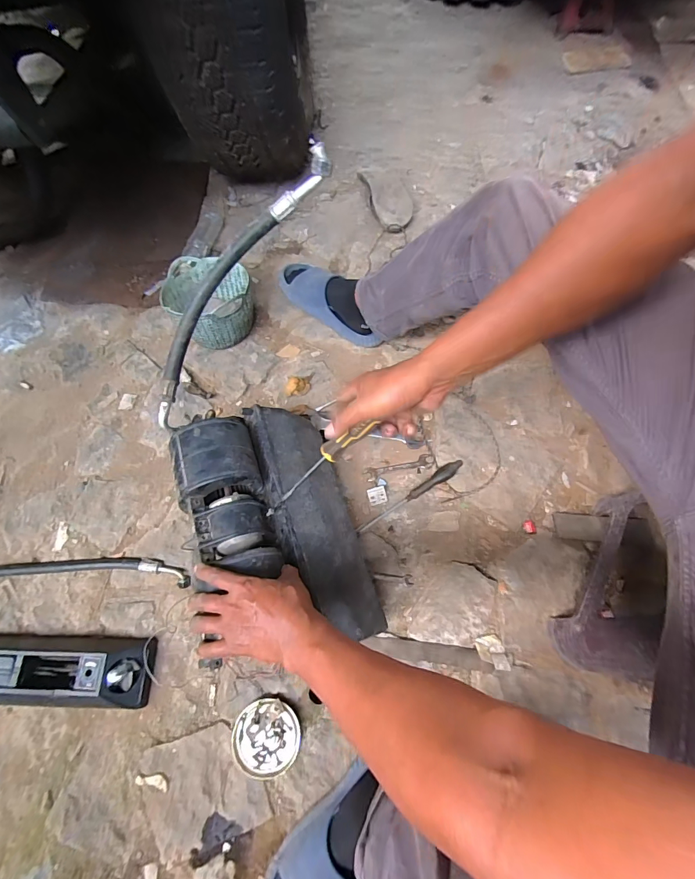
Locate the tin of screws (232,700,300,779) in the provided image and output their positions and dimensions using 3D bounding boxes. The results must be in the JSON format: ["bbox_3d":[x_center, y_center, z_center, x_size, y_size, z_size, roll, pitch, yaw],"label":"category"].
[{"bbox_3d":[-0.130,0.477,0.632,0.105,0.021,0.101,-1,68,2],"label":"tin of screws"}]

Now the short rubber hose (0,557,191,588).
[{"bbox_3d":[-0.547,0.256,0.741,0.496,0.024,0.059,-3,68,1],"label":"short rubber hose"}]

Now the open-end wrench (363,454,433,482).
[{"bbox_3d":[0.107,0.059,0.821,0.140,0.006,0.031,-12,68,-3],"label":"open-end wrench"}]

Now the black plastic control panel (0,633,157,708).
[{"bbox_3d":[-0.527,0.391,0.665,0.383,0.062,0.106,1,68,2],"label":"black plastic control panel"}]

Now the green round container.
[{"bbox_3d":[-0.305,-0.317,0.909,0.173,0.136,0.184,-1,68,2],"label":"green round container"}]

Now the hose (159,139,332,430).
[{"bbox_3d":[-0.177,-0.215,0.572,0.074,0.030,0.449,42,103,16],"label":"hose"}]

